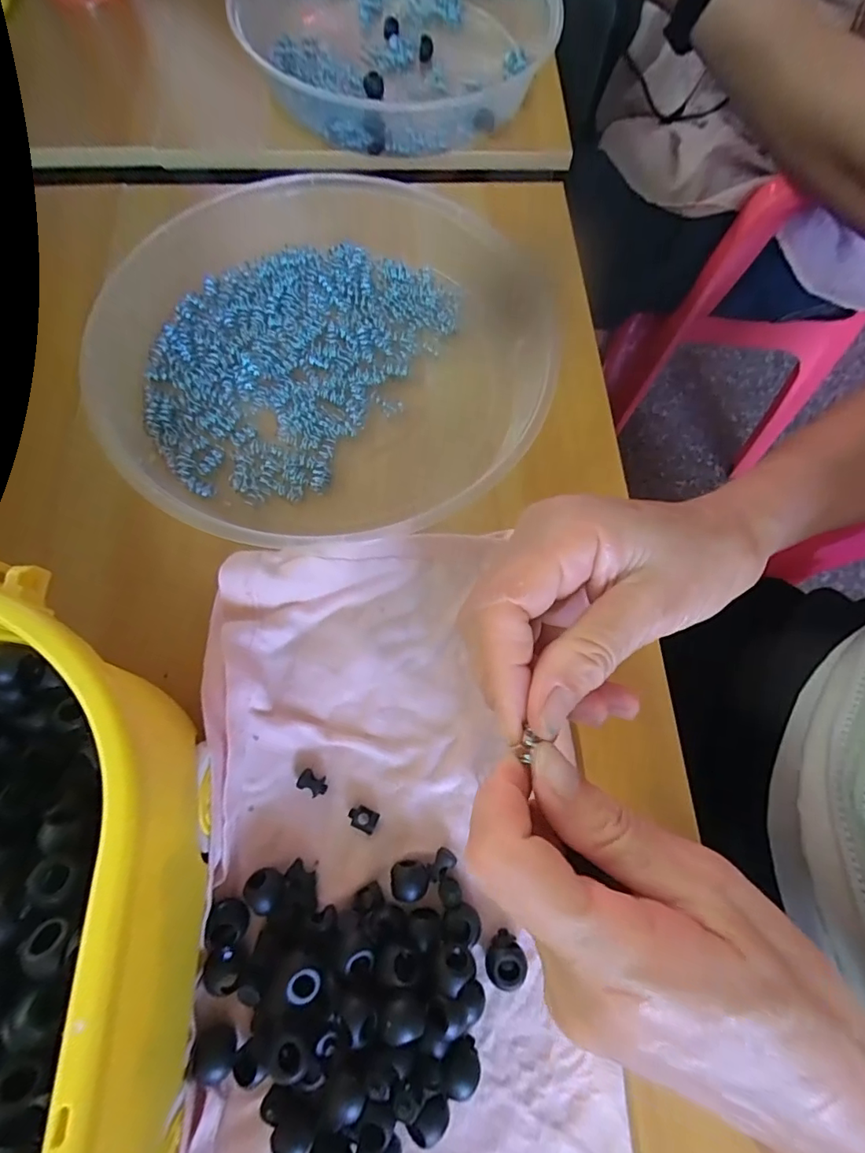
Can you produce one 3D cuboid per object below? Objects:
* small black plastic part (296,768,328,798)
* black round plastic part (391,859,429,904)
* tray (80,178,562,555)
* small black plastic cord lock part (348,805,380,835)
[{"bbox_3d":[-0.051,0.088,0.217,0.013,0.005,0.009,23,71,5],"label":"small black plastic part"},{"bbox_3d":[-0.009,0.120,0.203,0.014,0.011,0.014,1,71,-2],"label":"black round plastic part"},{"bbox_3d":[-0.065,-0.147,0.284,0.246,0.030,0.256,-27,74,-11],"label":"tray"},{"bbox_3d":[-0.029,0.101,0.213,0.012,0.006,0.008,22,71,5],"label":"small black plastic cord lock part"}]

